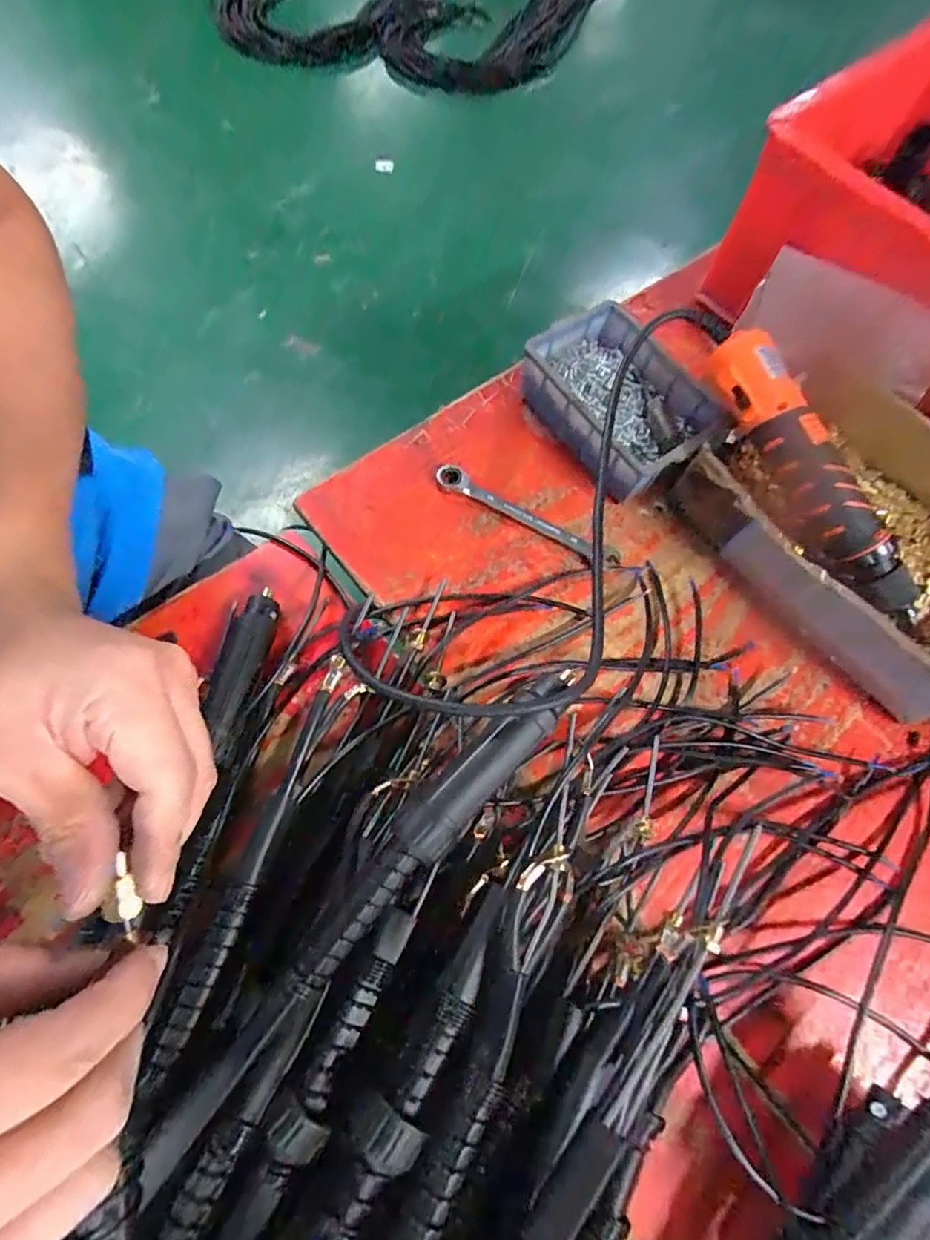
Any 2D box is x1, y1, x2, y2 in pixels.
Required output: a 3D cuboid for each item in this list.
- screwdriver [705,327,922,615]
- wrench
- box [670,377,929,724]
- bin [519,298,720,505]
[{"bbox_3d":[0.247,-0.100,0.400,0.035,0.050,0.228,-38,97,-18],"label":"screwdriver"},{"bbox_3d":[0.046,-0.081,0.433,0.152,0.014,0.017,28,68,6],"label":"wrench"},{"bbox_3d":[0.301,-0.068,0.424,0.184,0.065,0.238,-39,76,-18],"label":"box"},{"bbox_3d":[0.123,-0.173,0.455,0.111,0.057,0.152,-30,74,-16],"label":"bin"}]

